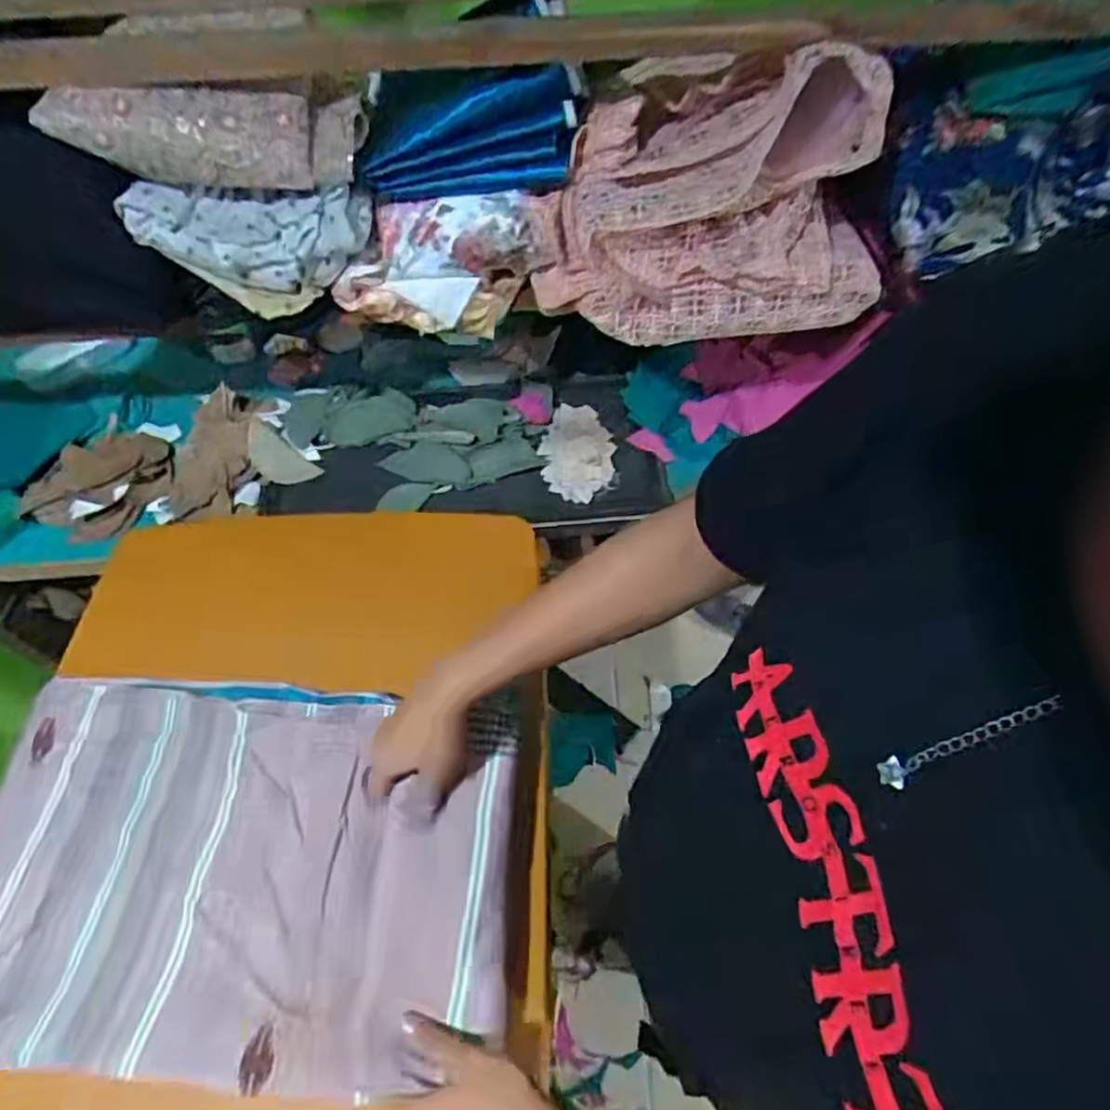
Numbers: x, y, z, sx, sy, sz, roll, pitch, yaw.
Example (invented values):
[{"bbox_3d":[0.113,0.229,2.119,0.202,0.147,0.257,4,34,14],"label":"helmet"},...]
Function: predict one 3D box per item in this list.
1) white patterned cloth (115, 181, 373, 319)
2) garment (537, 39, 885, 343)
[{"bbox_3d":[-0.281,-0.289,0.646,0.218,0.110,0.047,-4,57,-1],"label":"white patterned cloth"},{"bbox_3d":[0.145,-0.352,0.651,0.330,0.208,0.172,2,58,3],"label":"garment"}]

